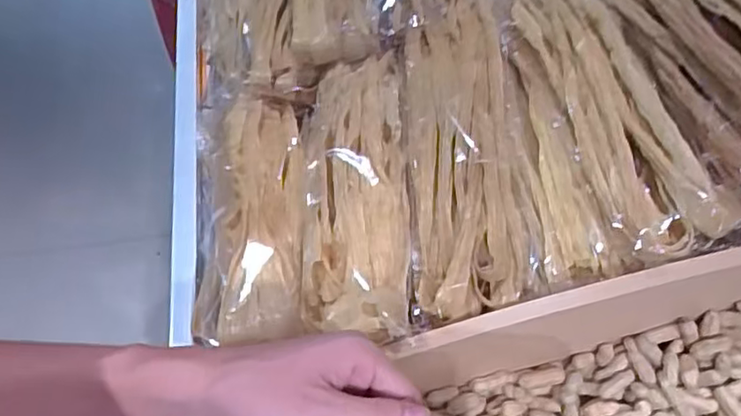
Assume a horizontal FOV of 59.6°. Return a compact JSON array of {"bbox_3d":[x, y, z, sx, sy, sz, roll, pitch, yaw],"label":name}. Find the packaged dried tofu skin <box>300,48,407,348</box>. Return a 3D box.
[{"bbox_3d":[-0.013,-0.030,0.602,0.093,0.039,0.312,0,55,-1],"label":"packaged dried tofu skin"}]

